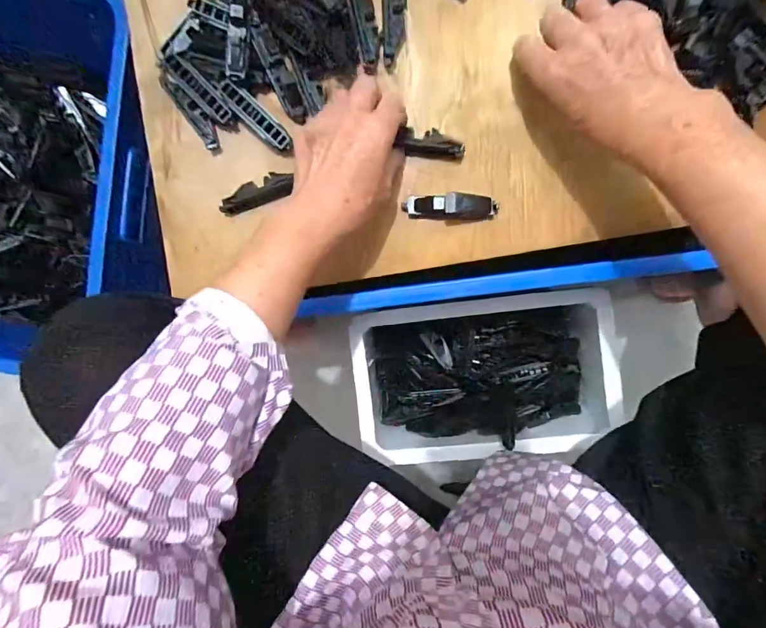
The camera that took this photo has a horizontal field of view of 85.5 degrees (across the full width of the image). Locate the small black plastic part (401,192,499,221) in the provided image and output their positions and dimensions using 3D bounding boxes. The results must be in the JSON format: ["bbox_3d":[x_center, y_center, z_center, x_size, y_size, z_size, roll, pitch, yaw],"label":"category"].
[{"bbox_3d":[0.060,-0.094,0.366,0.083,0.025,0.020,3,91,5],"label":"small black plastic part"}]

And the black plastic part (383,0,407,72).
[{"bbox_3d":[0.010,-0.261,0.365,0.020,0.013,0.080,-1,90,5],"label":"black plastic part"}]

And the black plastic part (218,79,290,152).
[{"bbox_3d":[-0.115,-0.179,0.373,0.078,0.011,0.017,43,94,-9],"label":"black plastic part"}]

